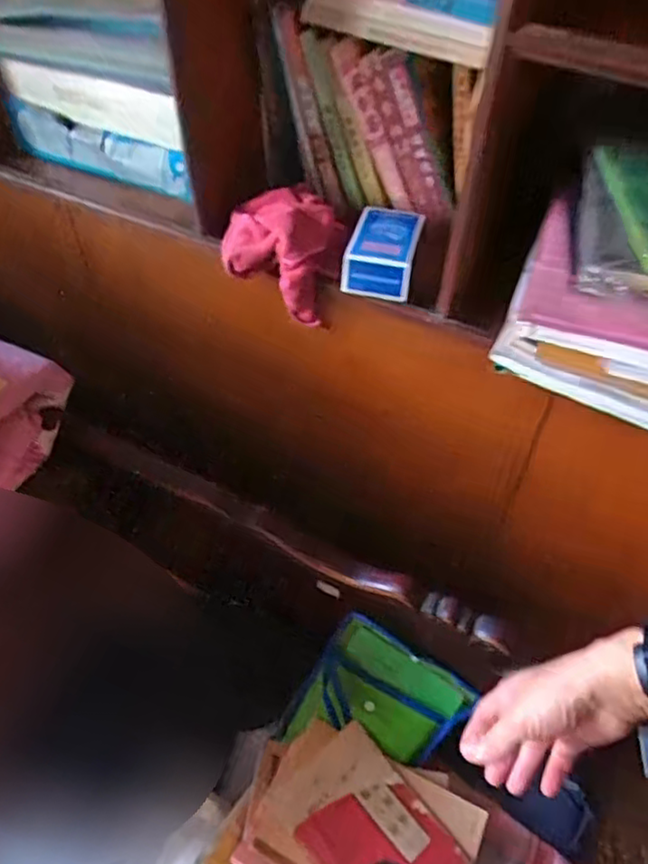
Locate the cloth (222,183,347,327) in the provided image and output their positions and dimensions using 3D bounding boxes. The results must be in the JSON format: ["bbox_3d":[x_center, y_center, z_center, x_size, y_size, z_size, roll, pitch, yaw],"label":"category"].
[{"bbox_3d":[-0.041,-0.189,0.676,0.125,0.097,0.104,2,52,1],"label":"cloth"}]

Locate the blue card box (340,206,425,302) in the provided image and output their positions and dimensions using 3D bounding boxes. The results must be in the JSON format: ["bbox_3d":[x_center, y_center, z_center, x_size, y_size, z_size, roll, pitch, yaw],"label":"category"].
[{"bbox_3d":[0.064,-0.186,0.650,0.075,0.045,0.105,12,53,9],"label":"blue card box"}]

